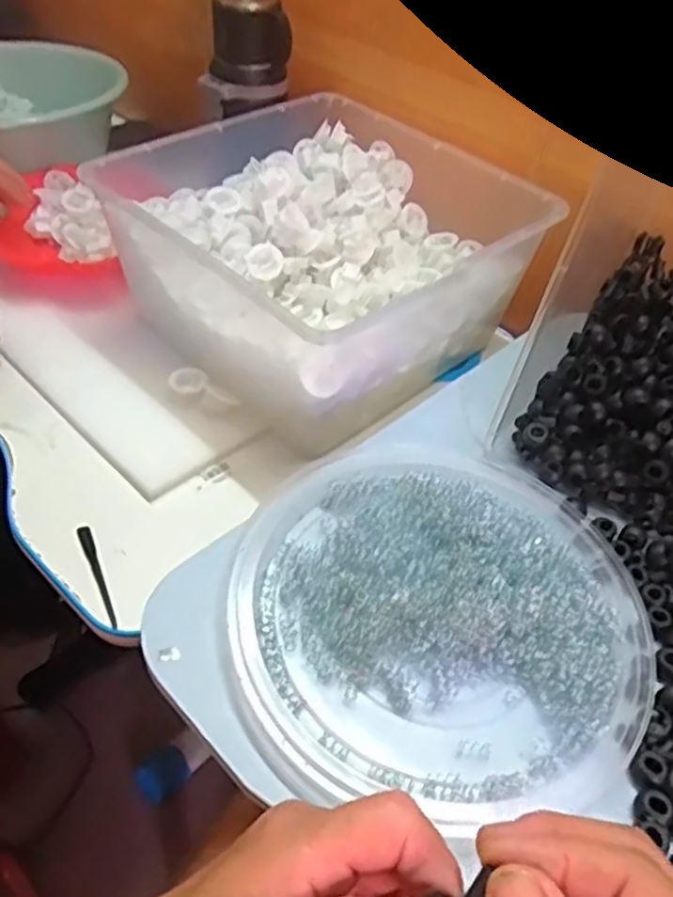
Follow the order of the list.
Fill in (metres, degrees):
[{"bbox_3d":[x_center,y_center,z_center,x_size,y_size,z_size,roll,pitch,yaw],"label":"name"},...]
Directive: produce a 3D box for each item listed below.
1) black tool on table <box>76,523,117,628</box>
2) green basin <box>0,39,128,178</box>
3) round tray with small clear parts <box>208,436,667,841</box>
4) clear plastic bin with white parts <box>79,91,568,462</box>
[{"bbox_3d":[-0.164,0.087,0.496,0.009,0.008,0.089,-20,54,-21],"label":"black tool on table"},{"bbox_3d":[-0.400,-0.404,0.868,0.290,0.087,0.276,3,49,-3],"label":"green basin"},{"bbox_3d":[0.061,0.085,0.417,0.233,0.021,0.232,3,49,-3],"label":"round tray with small clear parts"},{"bbox_3d":[-0.009,-0.177,0.653,0.300,0.125,0.299,-32,59,-29],"label":"clear plastic bin with white parts"}]

